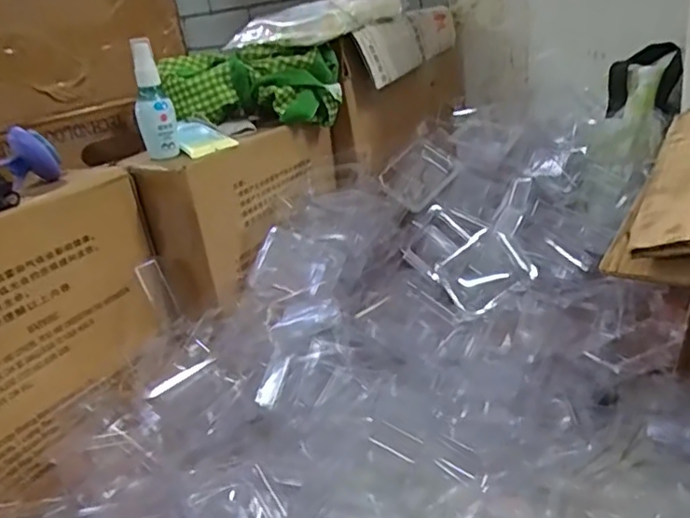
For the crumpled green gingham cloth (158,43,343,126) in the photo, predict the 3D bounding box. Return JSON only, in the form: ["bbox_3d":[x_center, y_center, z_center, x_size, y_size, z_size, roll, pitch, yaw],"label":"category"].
[{"bbox_3d":[-0.114,-0.211,0.747,0.203,0.088,0.090,-1,23,14],"label":"crumpled green gingham cloth"}]

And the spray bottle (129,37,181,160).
[{"bbox_3d":[-0.201,-0.164,0.629,0.039,0.115,0.032,-14,24,-17],"label":"spray bottle"}]

